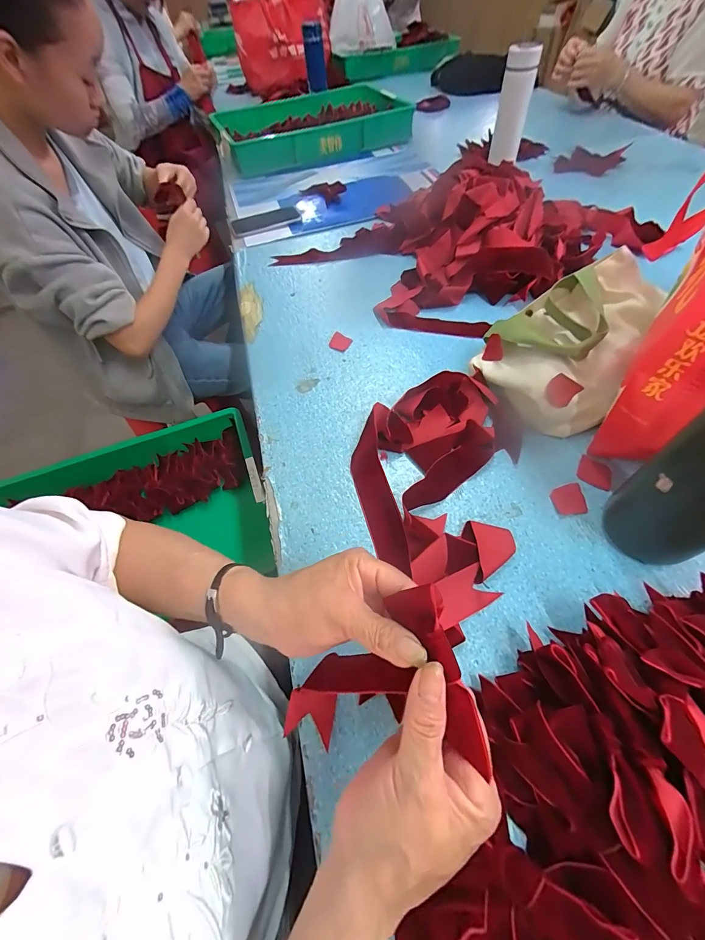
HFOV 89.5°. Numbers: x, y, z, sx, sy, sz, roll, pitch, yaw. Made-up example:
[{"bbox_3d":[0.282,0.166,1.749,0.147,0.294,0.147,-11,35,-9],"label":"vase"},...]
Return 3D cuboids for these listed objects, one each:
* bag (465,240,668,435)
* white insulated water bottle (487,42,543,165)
[{"bbox_3d":[0.262,-0.162,0.457,0.169,0.105,0.220,27,63,20],"label":"bag"},{"bbox_3d":[0.358,-0.791,0.811,0.067,0.228,0.066,14,59,13],"label":"white insulated water bottle"}]

